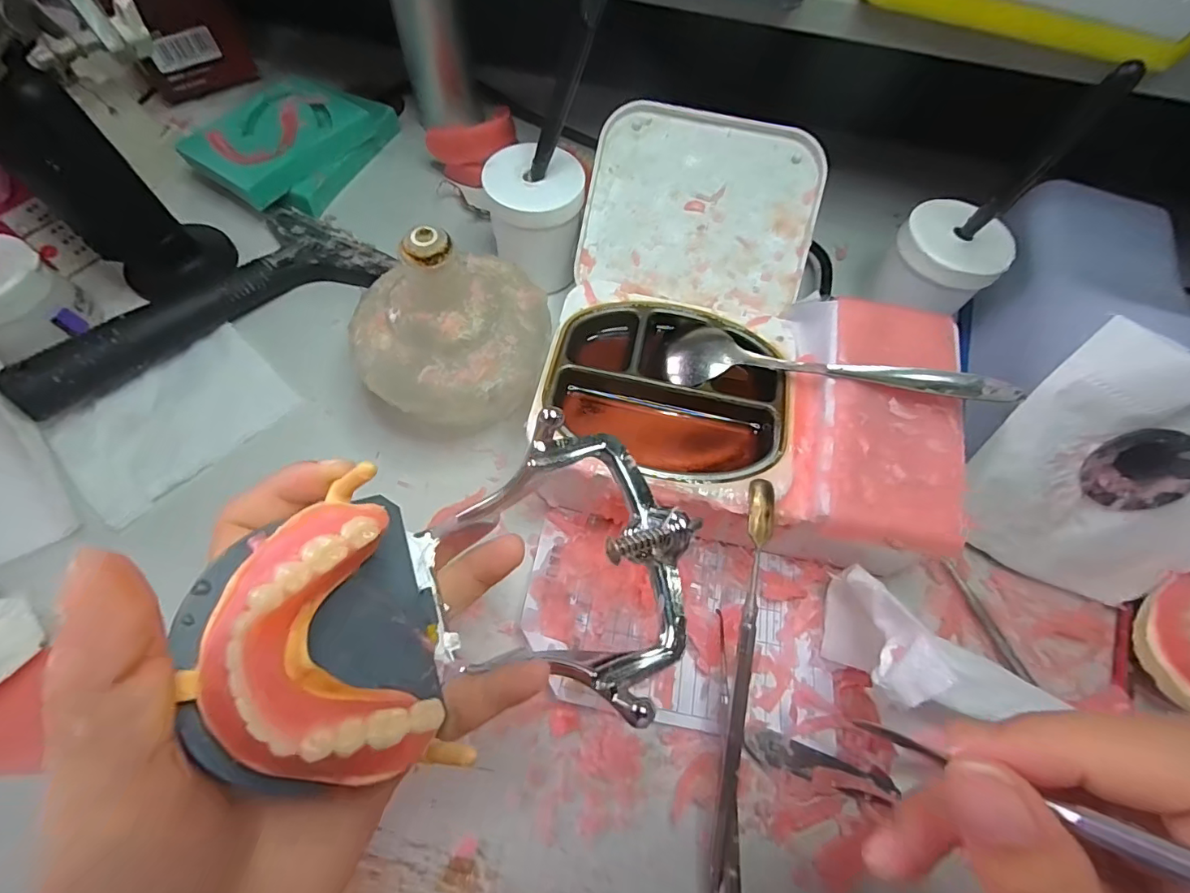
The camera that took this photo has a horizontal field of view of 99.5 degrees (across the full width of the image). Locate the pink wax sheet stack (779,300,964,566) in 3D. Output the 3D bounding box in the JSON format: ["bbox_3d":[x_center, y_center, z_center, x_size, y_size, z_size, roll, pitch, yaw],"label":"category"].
[{"bbox_3d":[0.124,-0.015,0.223,0.066,0.022,0.113,11,63,3],"label":"pink wax sheet stack"}]

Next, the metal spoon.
[{"bbox_3d":[0.103,-0.036,0.231,0.144,0.023,0.021,11,63,23],"label":"metal spoon"}]

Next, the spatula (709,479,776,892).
[{"bbox_3d":[0.054,0.109,0.194,0.009,0.008,0.194,10,80,1],"label":"spatula"}]

